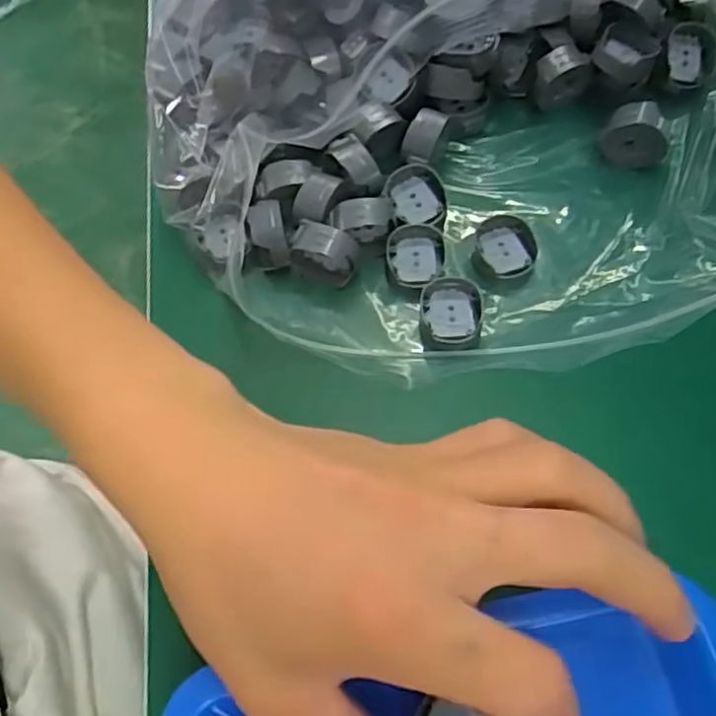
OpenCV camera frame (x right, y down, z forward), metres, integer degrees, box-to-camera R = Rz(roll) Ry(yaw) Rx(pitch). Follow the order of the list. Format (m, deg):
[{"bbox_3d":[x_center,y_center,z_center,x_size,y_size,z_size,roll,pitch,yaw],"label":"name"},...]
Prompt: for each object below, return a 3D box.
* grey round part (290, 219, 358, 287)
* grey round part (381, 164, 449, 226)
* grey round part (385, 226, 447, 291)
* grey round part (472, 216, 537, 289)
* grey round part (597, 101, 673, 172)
[{"bbox_3d":[-0.015,-0.043,0.287,0.027,0.027,0.013,24,68,14],"label":"grey round part"},{"bbox_3d":[0.026,-0.071,0.300,0.023,0.011,0.028,-33,67,-12],"label":"grey round part"},{"bbox_3d":[0.024,-0.043,0.290,0.024,0.009,0.027,5,64,5],"label":"grey round part"},{"bbox_3d":[0.063,-0.045,0.291,0.025,0.008,0.029,11,65,8],"label":"grey round part"},{"bbox_3d":[0.123,-0.099,0.304,0.027,0.026,0.018,15,66,10],"label":"grey round part"}]

